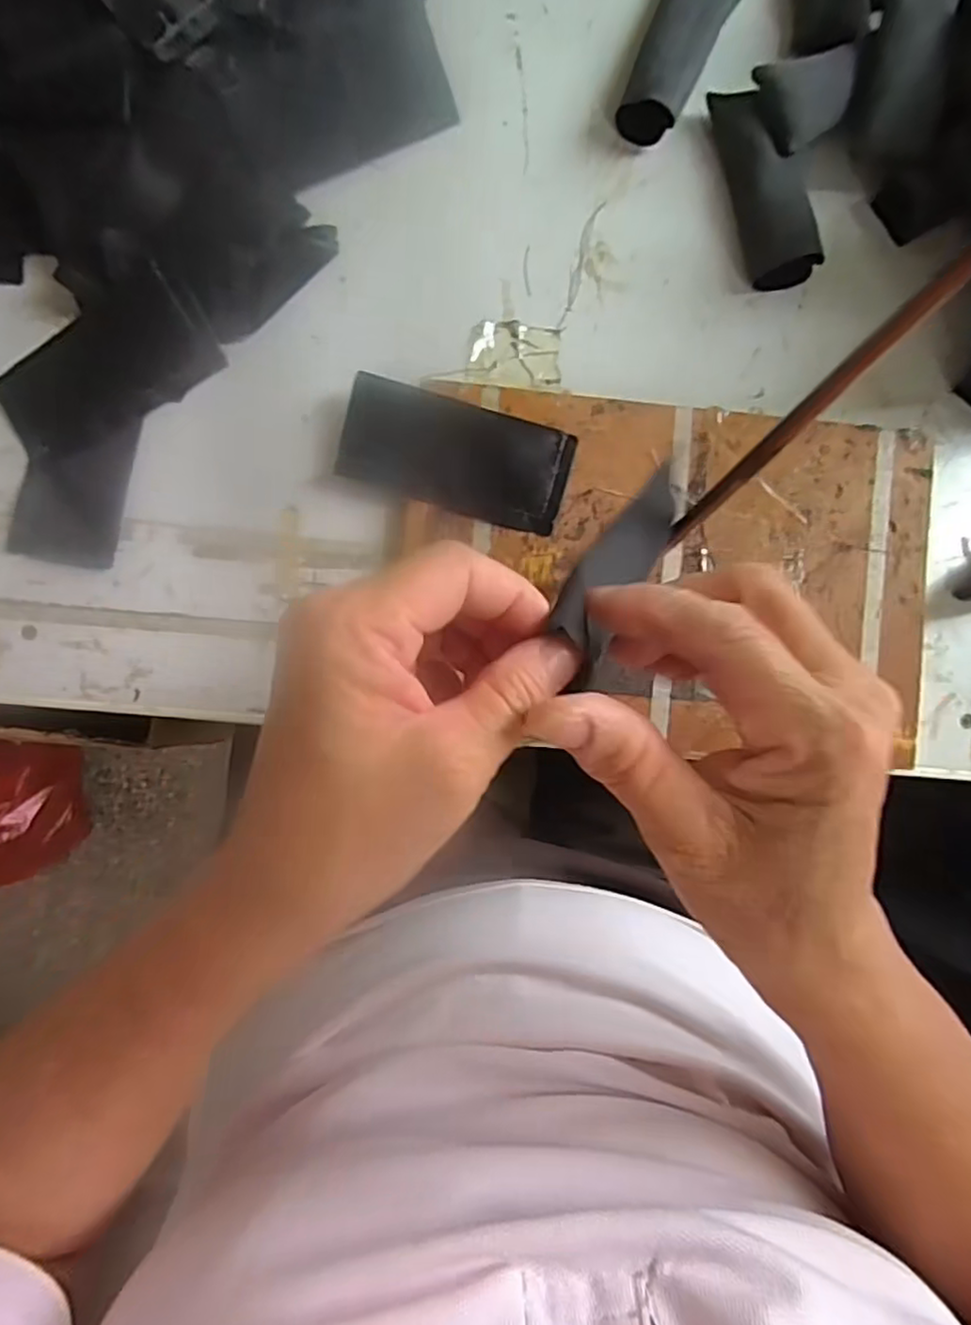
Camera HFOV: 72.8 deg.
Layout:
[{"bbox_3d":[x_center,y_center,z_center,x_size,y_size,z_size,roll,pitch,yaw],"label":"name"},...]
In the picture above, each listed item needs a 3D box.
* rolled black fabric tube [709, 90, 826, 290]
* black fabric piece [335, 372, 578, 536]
[{"bbox_3d":[0.151,-0.254,0.351,0.036,0.021,0.104,-13,88,-2],"label":"rolled black fabric tube"},{"bbox_3d":[-0.015,-0.106,0.335,0.114,0.007,0.053,17,96,0],"label":"black fabric piece"}]

